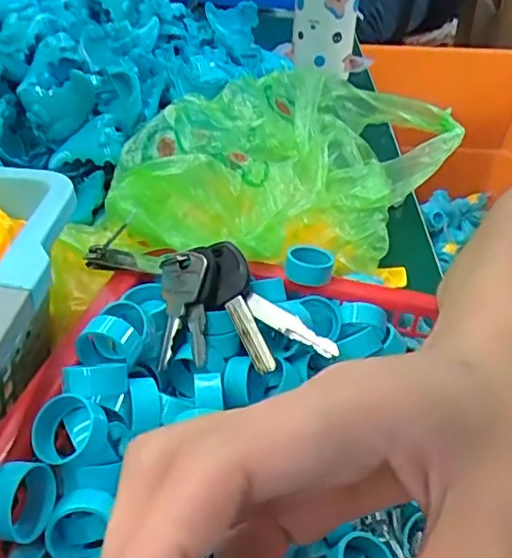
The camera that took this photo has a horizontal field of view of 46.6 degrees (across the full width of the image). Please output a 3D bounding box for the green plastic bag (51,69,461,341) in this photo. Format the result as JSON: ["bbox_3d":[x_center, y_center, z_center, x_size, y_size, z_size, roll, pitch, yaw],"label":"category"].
[{"bbox_3d":[0.010,-0.078,0.402,0.160,0.076,0.336,33,46,33],"label":"green plastic bag"}]

